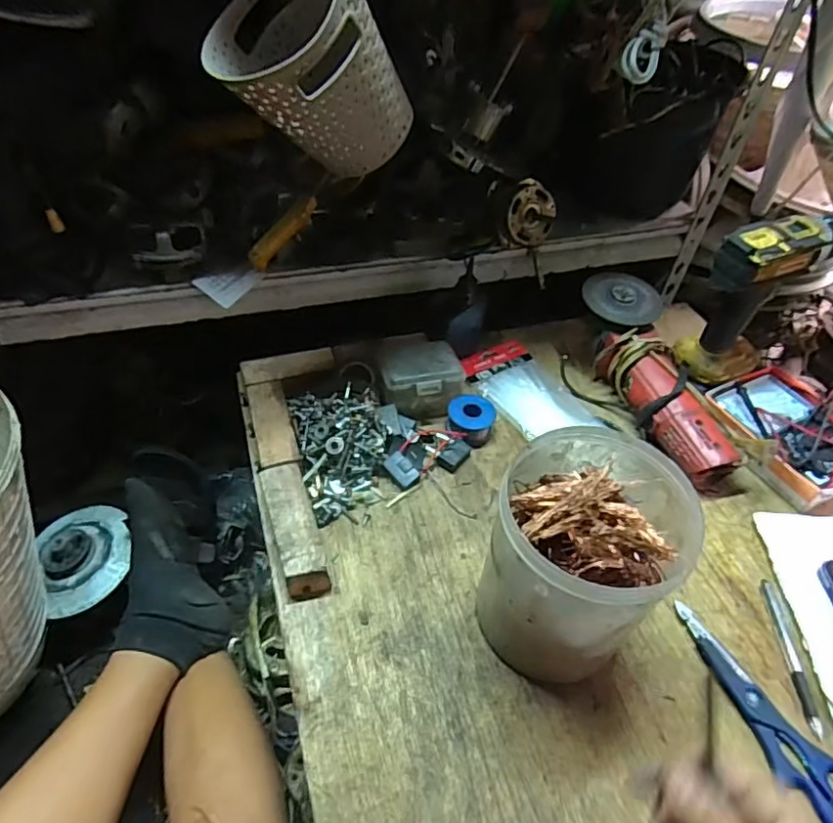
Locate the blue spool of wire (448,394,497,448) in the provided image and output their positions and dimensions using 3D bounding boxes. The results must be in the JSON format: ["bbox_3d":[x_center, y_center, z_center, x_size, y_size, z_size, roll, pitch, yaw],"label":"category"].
[{"bbox_3d":[0.062,0.009,0.663,0.052,0.033,0.052,2,47,-2],"label":"blue spool of wire"}]

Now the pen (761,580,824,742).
[{"bbox_3d":[0.325,0.210,0.505,0.011,0.005,0.132,5,47,0],"label":"pen"}]

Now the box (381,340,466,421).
[{"bbox_3d":[0.003,-0.038,0.676,0.091,0.058,0.079,-8,49,-11],"label":"box"}]

